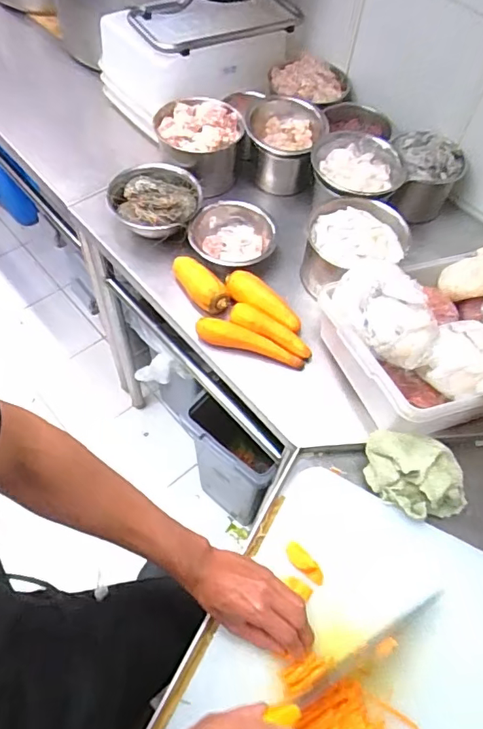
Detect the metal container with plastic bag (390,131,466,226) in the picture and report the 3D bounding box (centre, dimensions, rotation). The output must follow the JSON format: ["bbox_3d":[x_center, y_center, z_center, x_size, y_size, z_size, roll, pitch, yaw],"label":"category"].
[{"bbox_3d":[0.365,-0.368,0.982,0.141,0.144,0.112,9,58,1],"label":"metal container with plastic bag"}]

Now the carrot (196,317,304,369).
[{"bbox_3d":[0.015,-0.035,0.801,0.180,0.034,0.035,18,59,6],"label":"carrot"}]

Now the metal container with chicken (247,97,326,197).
[{"bbox_3d":[0.087,-0.451,1.020,0.156,0.129,0.158,4,58,-2],"label":"metal container with chicken"}]

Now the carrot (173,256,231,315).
[{"bbox_3d":[-0.073,-0.140,0.849,0.052,0.041,0.131,-36,67,-23],"label":"carrot"}]

